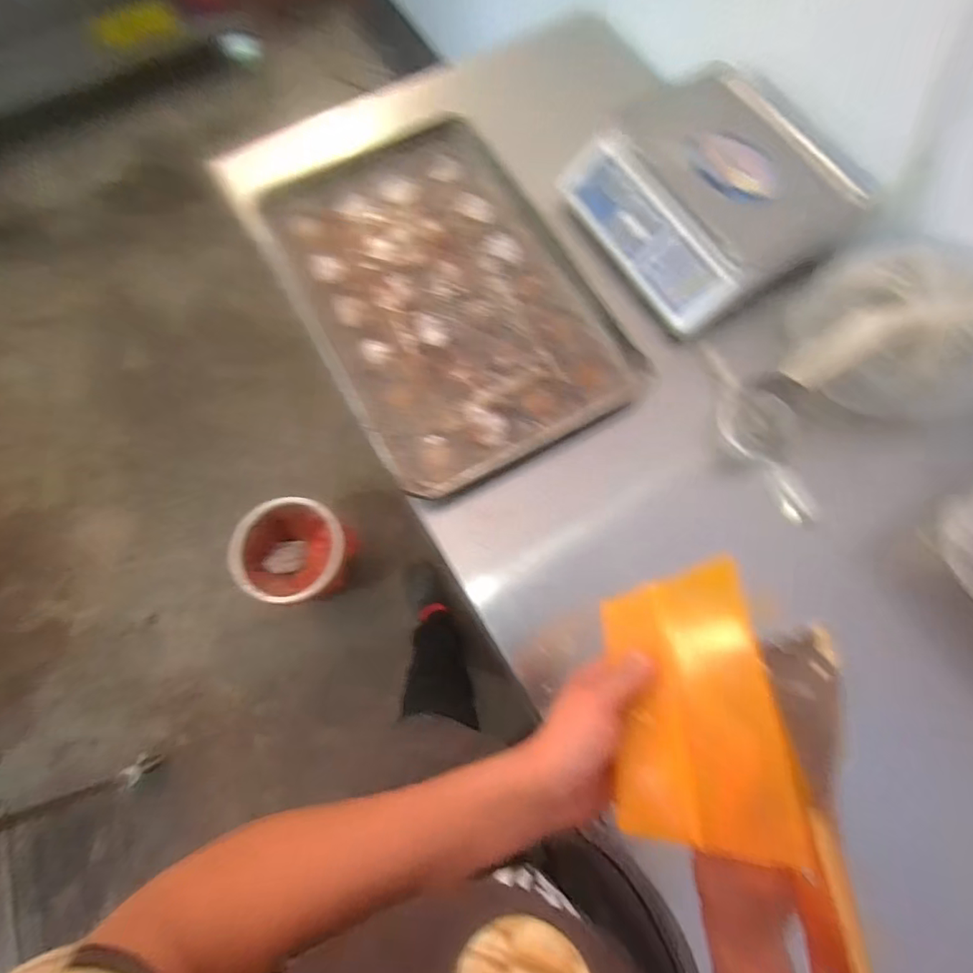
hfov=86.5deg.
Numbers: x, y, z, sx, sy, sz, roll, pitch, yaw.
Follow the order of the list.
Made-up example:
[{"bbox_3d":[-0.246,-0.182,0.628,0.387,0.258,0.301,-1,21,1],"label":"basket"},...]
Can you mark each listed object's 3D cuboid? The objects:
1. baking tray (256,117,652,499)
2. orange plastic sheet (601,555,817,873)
[{"bbox_3d":[-0.077,-0.316,0.807,0.406,0.057,0.623,-30,74,-8],"label":"baking tray"},{"bbox_3d":[0.141,0.146,0.362,0.109,0.012,0.183,-18,47,28],"label":"orange plastic sheet"}]

